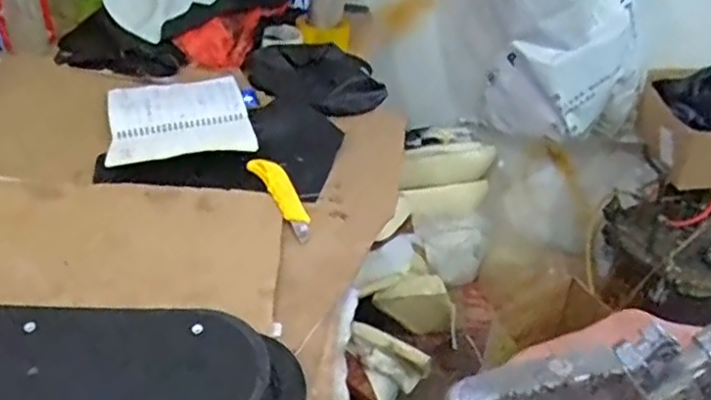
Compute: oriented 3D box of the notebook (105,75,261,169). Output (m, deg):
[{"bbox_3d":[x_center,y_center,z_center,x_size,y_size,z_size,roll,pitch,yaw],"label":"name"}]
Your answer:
[{"bbox_3d":[-0.276,-0.126,1.043,0.207,0.029,0.261,-7,36,-14],"label":"notebook"}]

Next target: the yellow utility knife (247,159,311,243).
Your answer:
[{"bbox_3d":[-0.097,-0.004,0.904,0.034,0.024,0.160,-18,55,-27],"label":"yellow utility knife"}]

